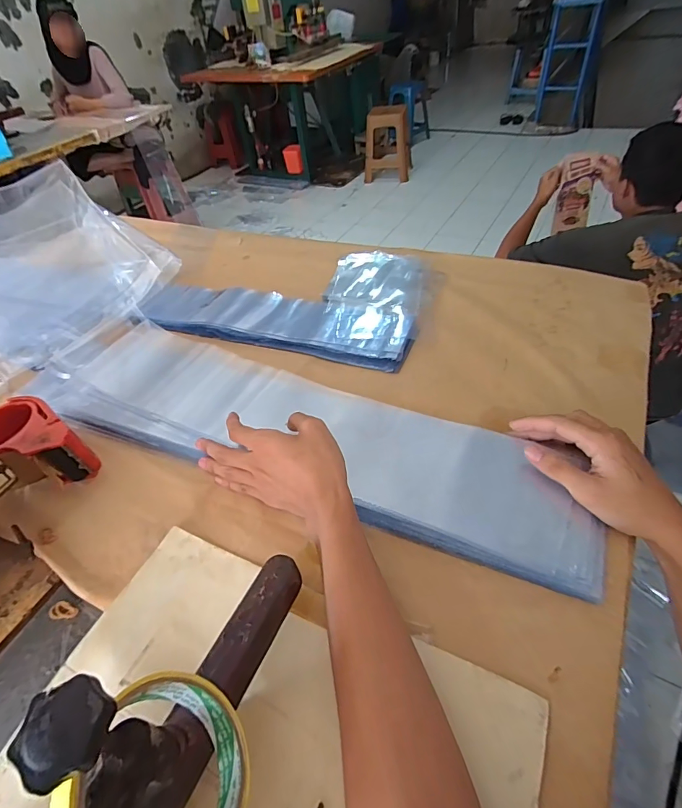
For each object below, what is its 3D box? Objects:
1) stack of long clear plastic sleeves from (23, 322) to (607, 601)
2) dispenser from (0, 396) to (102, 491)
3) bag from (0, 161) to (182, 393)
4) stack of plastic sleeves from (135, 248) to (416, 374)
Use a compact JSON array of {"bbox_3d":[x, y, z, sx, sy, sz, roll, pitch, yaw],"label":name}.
[{"bbox_3d":[-0.080,0.019,0.463,0.653,0.031,0.144,16,50,23],"label":"stack of long clear plastic sleeves"},{"bbox_3d":[-0.338,0.049,0.462,0.125,0.059,0.079,26,54,28],"label":"dispenser"},{"bbox_3d":[-0.483,-0.218,0.655,0.322,0.145,0.334,-37,53,-26],"label":"bag"},{"bbox_3d":[-0.077,-0.181,0.660,0.421,0.020,0.264,12,49,18],"label":"stack of plastic sleeves"}]

